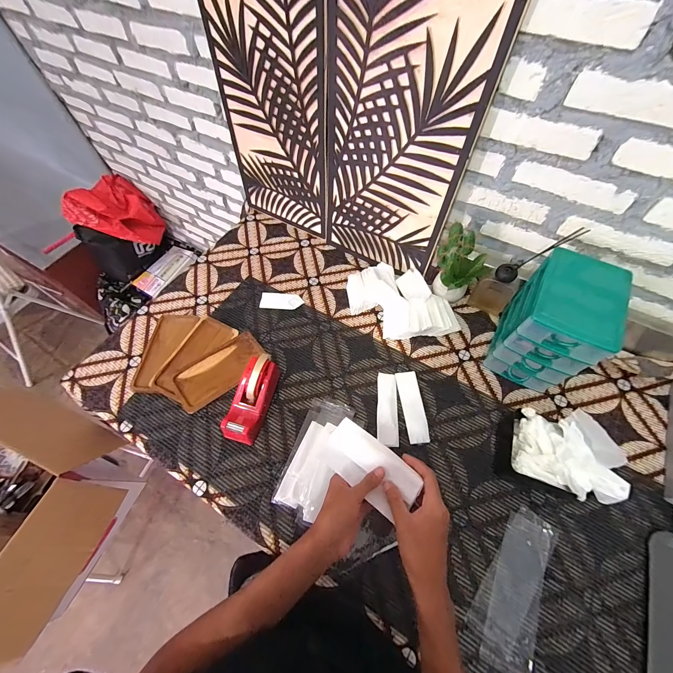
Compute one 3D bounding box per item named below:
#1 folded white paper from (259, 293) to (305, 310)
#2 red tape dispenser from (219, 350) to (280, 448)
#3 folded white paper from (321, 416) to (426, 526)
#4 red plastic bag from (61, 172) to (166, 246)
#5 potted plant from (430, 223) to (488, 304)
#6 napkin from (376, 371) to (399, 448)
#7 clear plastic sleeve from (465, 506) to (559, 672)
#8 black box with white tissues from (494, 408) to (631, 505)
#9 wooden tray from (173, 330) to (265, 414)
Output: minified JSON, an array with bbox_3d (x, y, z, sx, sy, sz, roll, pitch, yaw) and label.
[{"bbox_3d":[-0.144,-0.093,0.768,0.108,0.008,0.053,4,59,3],"label":"folded white paper"},{"bbox_3d":[-0.168,0.118,0.580,0.059,0.118,0.164,15,61,9],"label":"red tape dispenser"},{"bbox_3d":[0.048,0.193,0.436,0.150,0.010,0.075,29,67,34],"label":"folded white paper"},{"bbox_3d":[-1.139,-0.620,1.510,0.327,0.239,0.318,31,66,17],"label":"red plastic bag"},{"bbox_3d":[0.289,-0.169,0.685,0.094,0.172,0.080,-22,63,-11],"label":"potted plant"},{"bbox_3d":[0.107,0.151,0.616,0.042,0.013,0.154,4,59,3],"label":"napkin"},{"bbox_3d":[0.288,0.398,0.474,0.095,0.004,0.222,28,64,14],"label":"clear plastic sleeve"},{"bbox_3d":[0.381,0.205,0.517,0.140,0.127,0.121,19,61,12],"label":"black box with white tissues"},{"bbox_3d":[-0.258,0.075,0.657,0.196,0.031,0.093,-37,65,-19],"label":"wooden tray"}]

